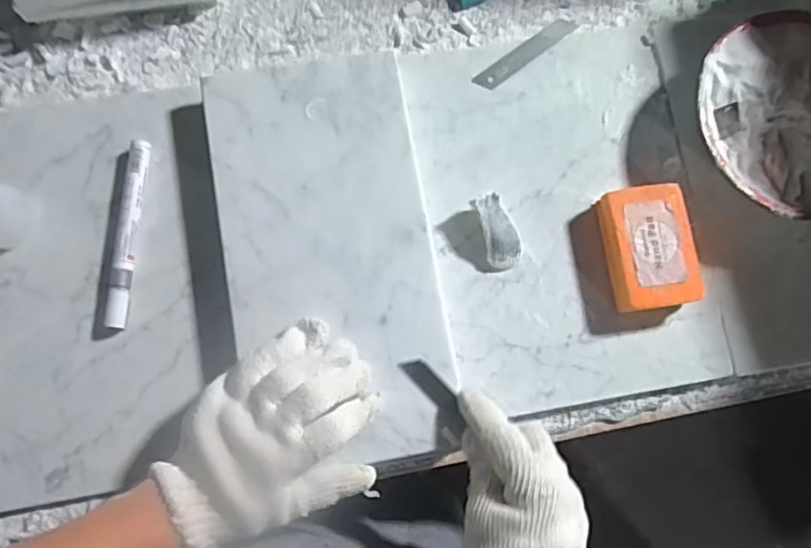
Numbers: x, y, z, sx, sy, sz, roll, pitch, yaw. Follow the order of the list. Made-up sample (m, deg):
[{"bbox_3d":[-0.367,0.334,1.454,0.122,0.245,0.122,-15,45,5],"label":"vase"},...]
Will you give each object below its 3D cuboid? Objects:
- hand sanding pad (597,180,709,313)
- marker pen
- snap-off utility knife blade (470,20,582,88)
[{"bbox_3d":[0.188,-0.019,0.468,0.065,0.029,0.094,-5,78,-2],"label":"hand sanding pad"},{"bbox_3d":[-0.211,-0.031,0.457,0.015,0.017,0.143,5,78,0],"label":"marker pen"},{"bbox_3d":[0.105,-0.190,0.516,0.109,0.005,0.018,-38,79,-11],"label":"snap-off utility knife blade"}]

